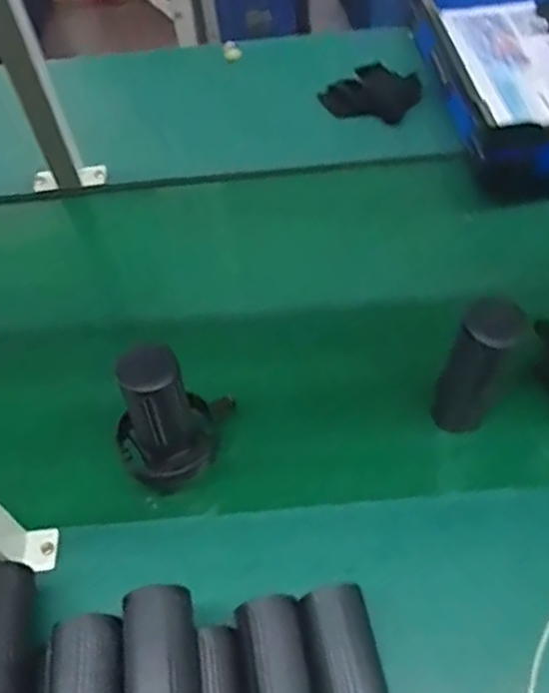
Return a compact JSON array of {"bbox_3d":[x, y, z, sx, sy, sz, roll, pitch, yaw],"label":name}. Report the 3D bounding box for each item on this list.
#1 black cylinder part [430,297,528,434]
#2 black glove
[{"bbox_3d":[0.189,0.027,0.647,0.053,0.157,0.056,23,60,20],"label":"black cylinder part"},{"bbox_3d":[0.146,-0.383,1.042,0.153,0.047,0.090,1,54,7],"label":"black glove"}]

